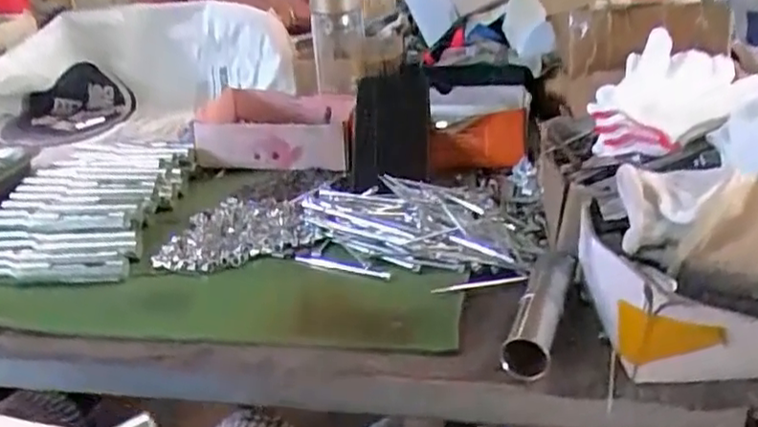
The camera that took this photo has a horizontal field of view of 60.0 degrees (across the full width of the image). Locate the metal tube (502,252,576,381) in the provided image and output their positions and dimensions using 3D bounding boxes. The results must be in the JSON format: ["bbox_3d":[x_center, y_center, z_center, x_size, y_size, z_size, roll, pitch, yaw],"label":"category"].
[{"bbox_3d":[0.110,0.059,0.440,0.028,0.028,0.137,7,27,21],"label":"metal tube"}]

